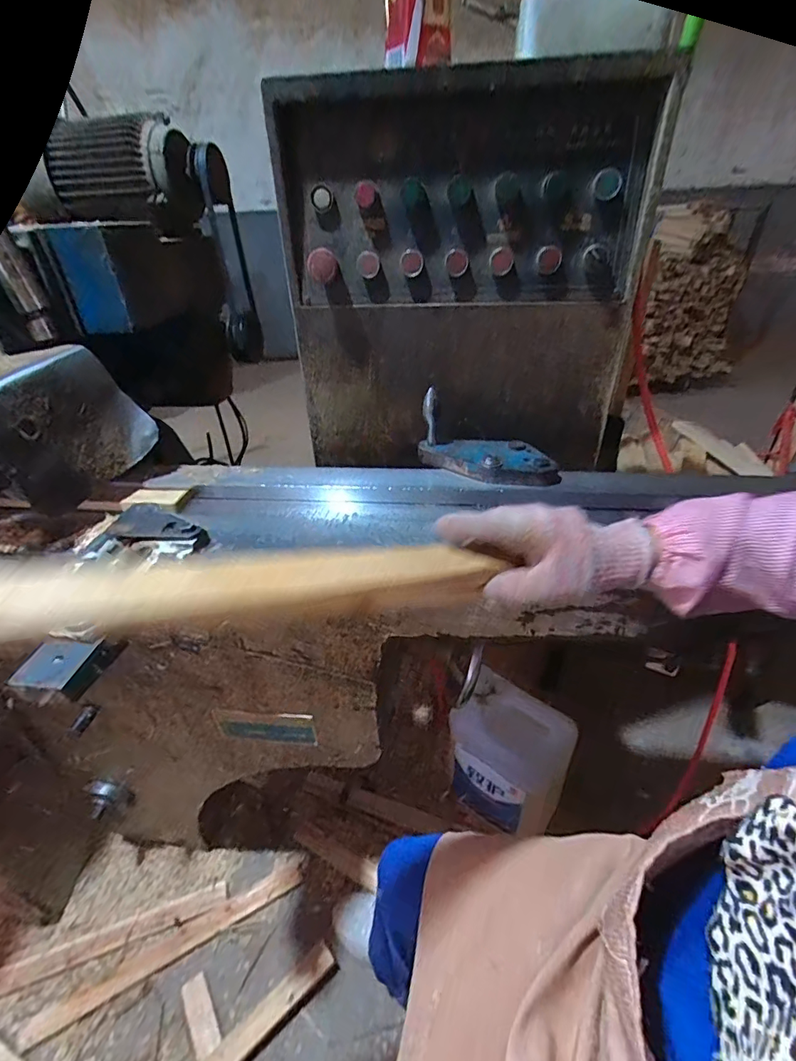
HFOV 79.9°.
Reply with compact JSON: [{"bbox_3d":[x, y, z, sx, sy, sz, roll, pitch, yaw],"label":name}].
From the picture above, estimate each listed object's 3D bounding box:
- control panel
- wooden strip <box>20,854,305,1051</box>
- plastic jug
[{"bbox_3d":[0.086,-0.315,0.639,0.443,0.449,0.087,-3,35,-2],"label":"control panel"},{"bbox_3d":[-0.415,0.779,0.903,0.489,0.014,0.054,-19,39,-24],"label":"wooden strip"},{"bbox_3d":[0.233,0.474,1.001,0.241,0.269,0.169,25,43,32],"label":"plastic jug"}]

